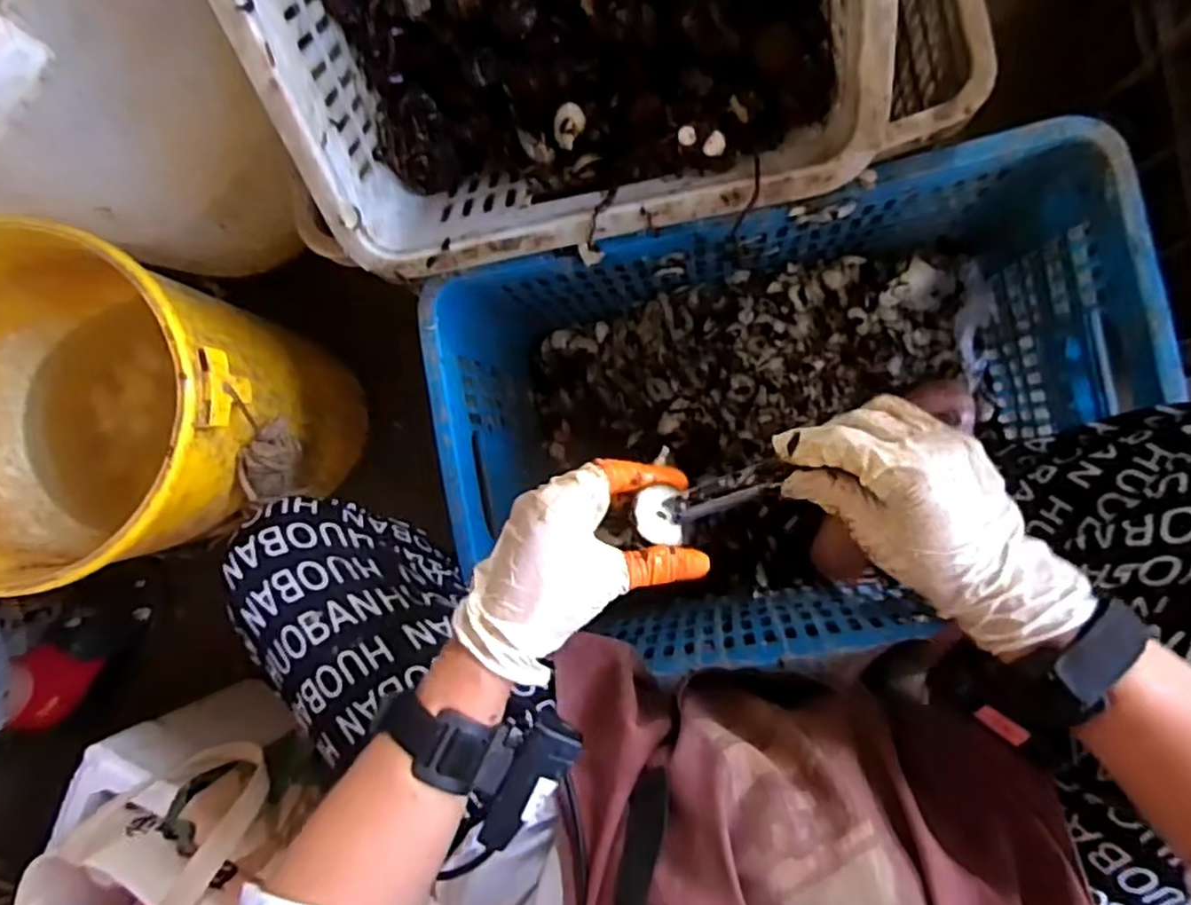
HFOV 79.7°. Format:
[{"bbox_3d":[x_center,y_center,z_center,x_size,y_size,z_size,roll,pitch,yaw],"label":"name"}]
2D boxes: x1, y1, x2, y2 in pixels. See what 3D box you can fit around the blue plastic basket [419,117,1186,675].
[{"bbox_3d":[0.156,-0.024,0.651,0.517,0.268,0.334,-10,88,10],"label":"blue plastic basket"}]

